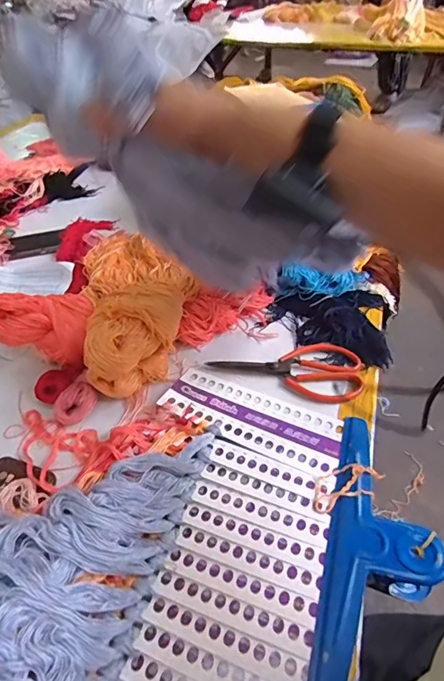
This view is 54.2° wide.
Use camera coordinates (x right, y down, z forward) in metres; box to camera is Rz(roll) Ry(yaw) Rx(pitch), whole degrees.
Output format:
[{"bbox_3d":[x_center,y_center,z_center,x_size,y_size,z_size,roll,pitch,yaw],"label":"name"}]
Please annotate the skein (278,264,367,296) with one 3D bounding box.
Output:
[{"bbox_3d":[0.167,-0.096,0.692,0.144,0.052,0.029,-8,44,-8],"label":"skein"}]

